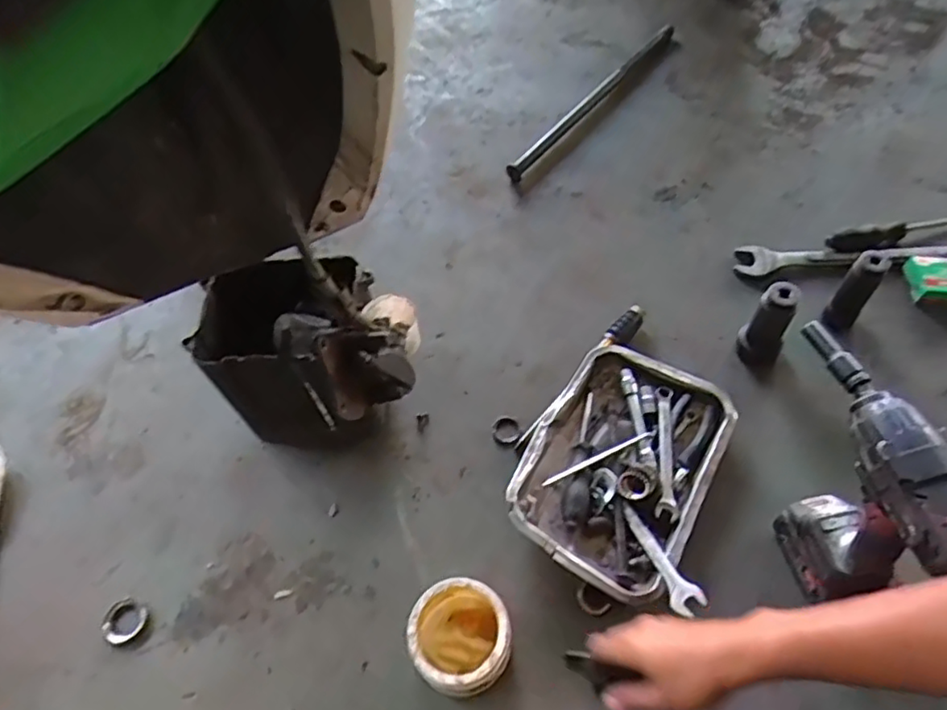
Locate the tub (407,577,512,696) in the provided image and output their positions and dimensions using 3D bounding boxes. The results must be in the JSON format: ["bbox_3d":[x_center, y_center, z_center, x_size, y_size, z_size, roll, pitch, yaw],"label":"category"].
[{"bbox_3d":[-0.014,0.301,0.676,0.103,0.081,0.099,-2,58,3],"label":"tub"}]

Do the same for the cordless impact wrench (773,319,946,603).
[{"bbox_3d":[0.374,0.123,0.647,0.065,0.253,0.244,-10,57,-2],"label":"cordless impact wrench"}]

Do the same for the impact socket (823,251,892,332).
[{"bbox_3d":[0.530,-0.091,0.872,0.044,0.106,0.043,38,68,24],"label":"impact socket"}]

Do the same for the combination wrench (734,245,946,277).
[{"bbox_3d":[0.625,-0.157,0.985,0.430,0.033,0.051,-2,58,3],"label":"combination wrench"}]

